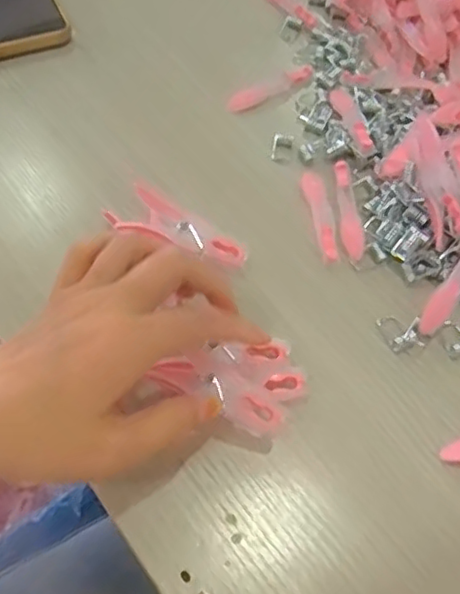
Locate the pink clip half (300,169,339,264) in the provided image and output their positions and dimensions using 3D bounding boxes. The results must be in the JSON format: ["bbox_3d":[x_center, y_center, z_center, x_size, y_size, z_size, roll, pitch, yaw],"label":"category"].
[{"bbox_3d":[0.059,-0.055,0.401,0.014,0.004,0.074,-5,58,-8],"label":"pink clip half"}]

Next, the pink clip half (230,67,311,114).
[{"bbox_3d":[0.030,-0.160,0.467,0.080,0.004,0.018,-32,65,-22],"label":"pink clip half"}]

